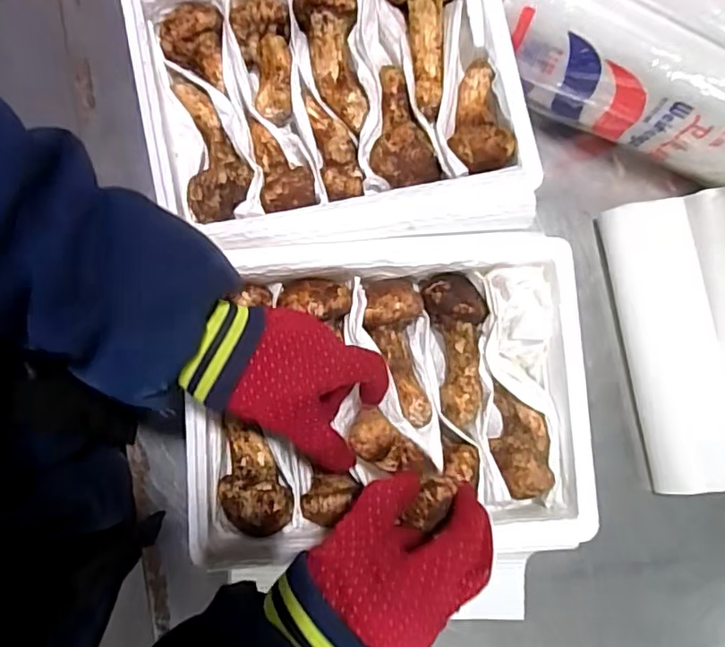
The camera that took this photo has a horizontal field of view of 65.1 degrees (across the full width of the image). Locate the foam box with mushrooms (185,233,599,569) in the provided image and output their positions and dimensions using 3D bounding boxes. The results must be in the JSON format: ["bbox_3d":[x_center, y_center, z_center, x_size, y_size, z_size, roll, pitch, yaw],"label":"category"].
[{"bbox_3d":[0.024,0.051,0.419,0.300,0.085,0.228,-2,80,-1],"label":"foam box with mushrooms"}]

